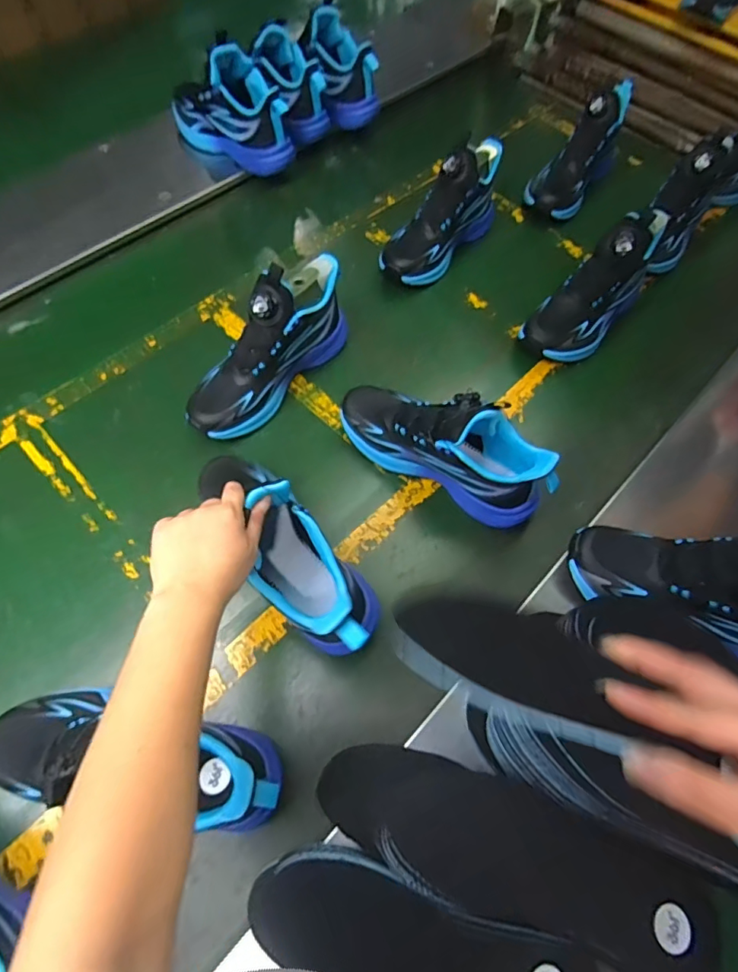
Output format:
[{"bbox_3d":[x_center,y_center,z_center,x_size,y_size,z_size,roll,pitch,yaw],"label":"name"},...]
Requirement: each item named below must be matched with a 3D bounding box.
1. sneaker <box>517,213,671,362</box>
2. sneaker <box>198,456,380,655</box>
[{"bbox_3d":[0.312,-0.271,0.695,0.101,0.148,0.251,36,66,15],"label":"sneaker"},{"bbox_3d":[-0.092,0.046,0.486,0.081,0.148,0.266,-37,70,-19],"label":"sneaker"}]

